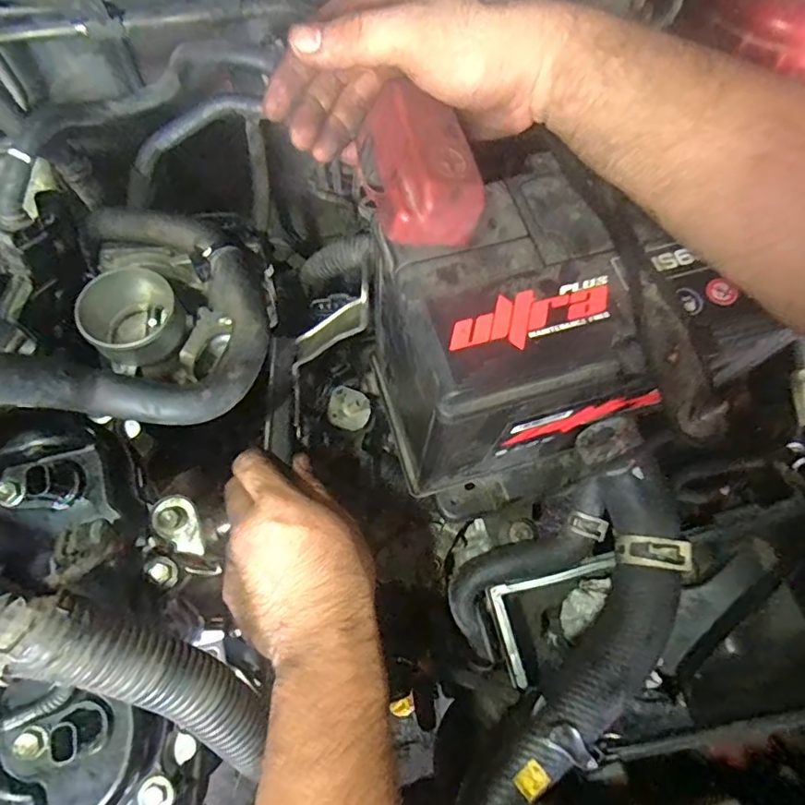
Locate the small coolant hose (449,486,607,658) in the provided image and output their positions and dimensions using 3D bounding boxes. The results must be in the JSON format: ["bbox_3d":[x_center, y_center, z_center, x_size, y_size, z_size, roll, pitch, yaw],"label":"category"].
[{"bbox_3d":[0.094,0.121,0.395,0.135,0.030,0.055,-35,71,1],"label":"small coolant hose"}]

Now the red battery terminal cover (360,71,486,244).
[{"bbox_3d":[0.009,-0.111,0.253,0.045,0.032,0.067,-12,67,-8],"label":"red battery terminal cover"}]

